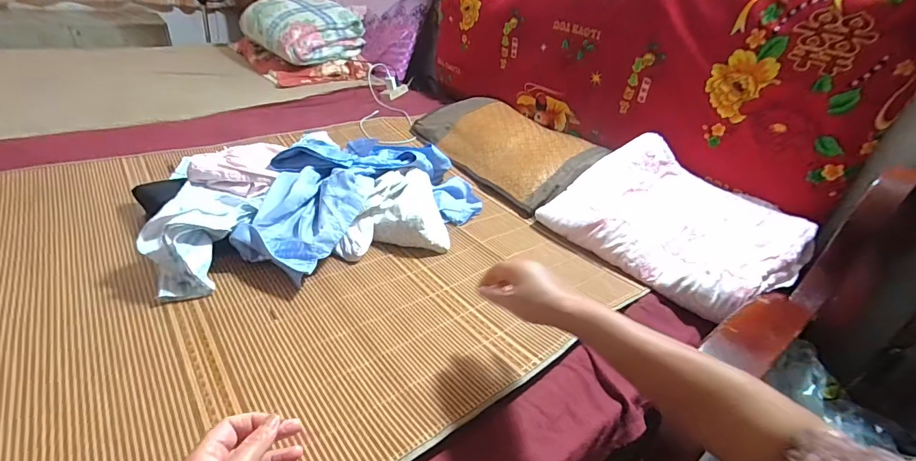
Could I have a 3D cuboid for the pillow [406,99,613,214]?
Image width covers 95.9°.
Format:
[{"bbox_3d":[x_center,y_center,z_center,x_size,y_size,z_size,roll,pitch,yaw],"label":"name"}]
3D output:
[{"bbox_3d":[0.123,-0.251,1.201,0.309,0.112,0.597,-16,40,-33],"label":"pillow"}]

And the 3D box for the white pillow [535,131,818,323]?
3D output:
[{"bbox_3d":[0.454,-0.030,0.861,0.367,0.107,0.424,-27,50,-28],"label":"white pillow"}]

